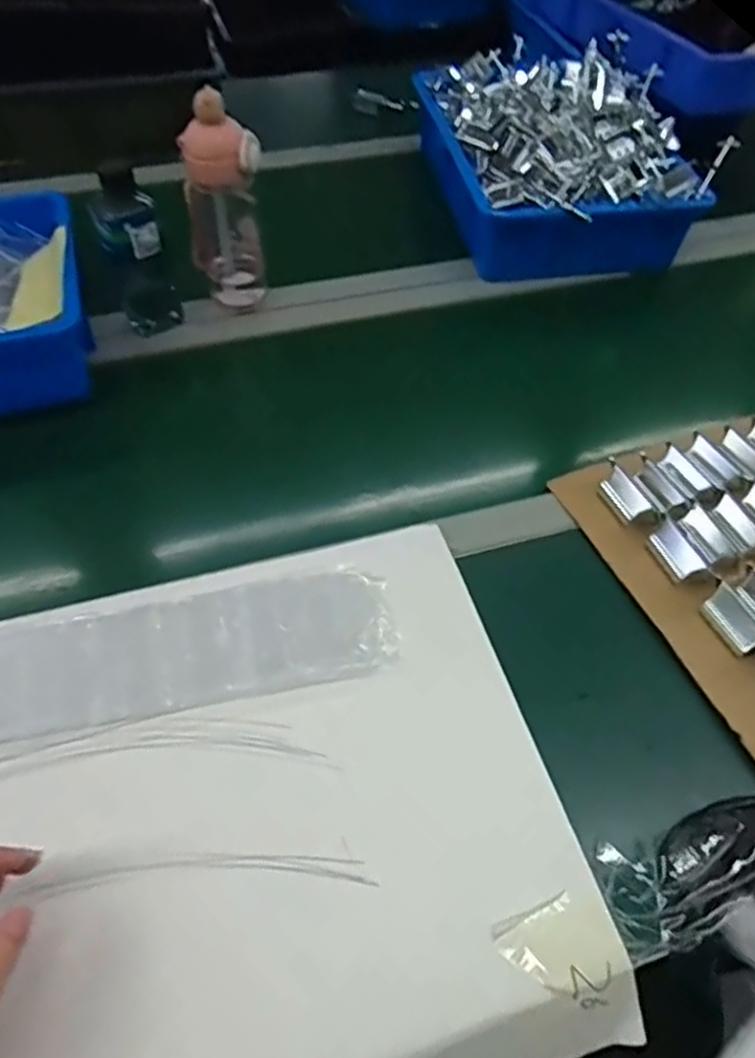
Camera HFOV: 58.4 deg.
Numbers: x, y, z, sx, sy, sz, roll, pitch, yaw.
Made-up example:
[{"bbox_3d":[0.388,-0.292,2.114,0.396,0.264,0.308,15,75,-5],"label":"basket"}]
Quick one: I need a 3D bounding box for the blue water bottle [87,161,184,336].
[{"bbox_3d":[-0.244,-0.280,0.680,0.058,0.160,0.053,-15,54,-13],"label":"blue water bottle"}]

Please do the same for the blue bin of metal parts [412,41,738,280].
[{"bbox_3d":[0.210,-0.507,0.871,0.270,0.126,0.422,-9,53,-9],"label":"blue bin of metal parts"}]

